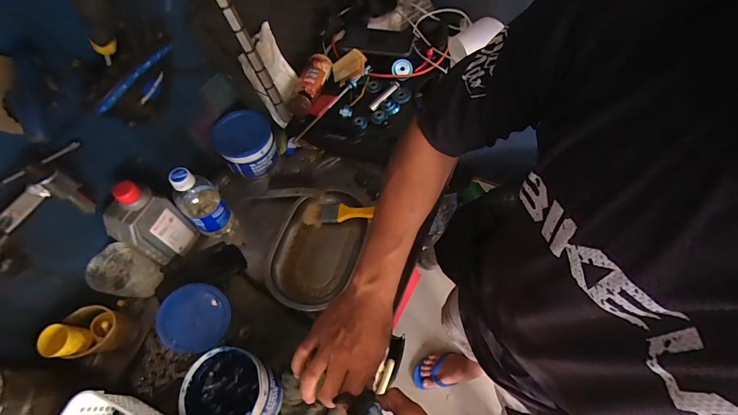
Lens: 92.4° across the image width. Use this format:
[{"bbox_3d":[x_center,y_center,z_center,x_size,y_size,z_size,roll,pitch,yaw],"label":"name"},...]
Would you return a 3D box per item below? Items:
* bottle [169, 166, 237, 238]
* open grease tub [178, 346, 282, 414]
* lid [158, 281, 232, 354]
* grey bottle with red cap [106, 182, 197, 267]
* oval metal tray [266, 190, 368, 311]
[{"bbox_3d":[-0.273,-0.008,0.577,0.060,0.159,0.069,37,70,21],"label":"bottle"},{"bbox_3d":[-0.177,0.245,0.467,0.106,0.078,0.102,5,62,6],"label":"open grease tub"},{"bbox_3d":[-0.265,0.168,0.540,0.098,0.008,0.097,4,81,-24],"label":"lid"},{"bbox_3d":[-0.334,0.026,0.538,0.048,0.162,0.079,26,67,17],"label":"grey bottle with red cap"},{"bbox_3d":[-0.090,0.069,0.617,0.146,0.035,0.212,13,64,11],"label":"oval metal tray"}]

